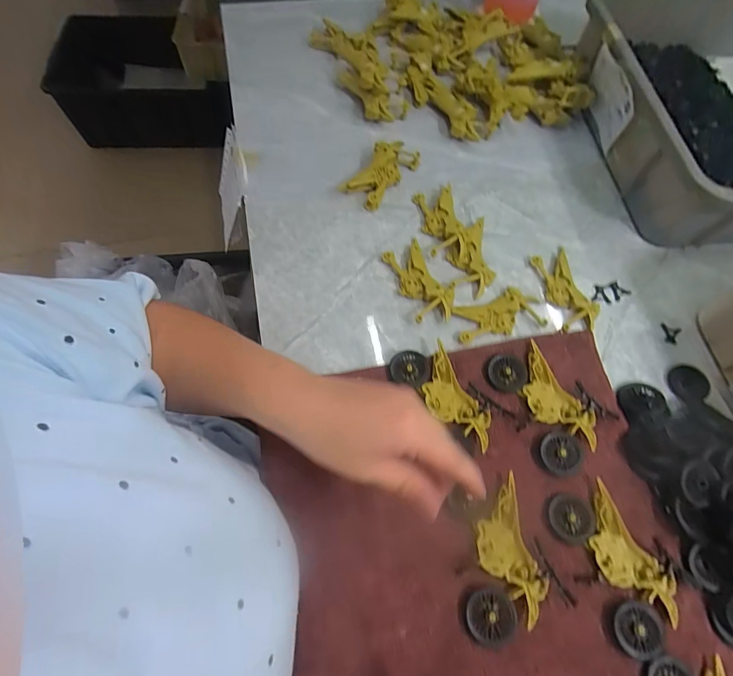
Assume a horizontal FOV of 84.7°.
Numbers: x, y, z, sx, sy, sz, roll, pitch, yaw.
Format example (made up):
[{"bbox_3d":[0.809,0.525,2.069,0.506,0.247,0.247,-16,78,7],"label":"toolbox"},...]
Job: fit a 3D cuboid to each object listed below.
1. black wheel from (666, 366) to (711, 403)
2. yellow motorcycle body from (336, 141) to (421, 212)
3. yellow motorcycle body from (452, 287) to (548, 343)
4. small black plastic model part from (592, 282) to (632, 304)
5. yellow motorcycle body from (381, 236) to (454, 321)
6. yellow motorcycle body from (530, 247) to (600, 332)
[{"bbox_3d":[0.321,0.045,0.400,0.043,0.006,0.035,-15,68,-8],"label":"black wheel"},{"bbox_3d":[0.017,-0.198,0.479,0.050,0.023,0.097,35,70,13],"label":"yellow motorcycle body"},{"bbox_3d":[0.136,-0.025,0.416,0.092,0.008,0.045,-11,67,-6],"label":"yellow motorcycle body"},{"bbox_3d":[0.261,-0.049,0.433,0.046,0.004,0.022,-15,68,-8],"label":"small black plastic model part"},{"bbox_3d":[0.057,-0.061,0.426,0.049,0.016,0.095,-20,68,-10],"label":"yellow motorcycle body"},{"bbox_3d":[0.213,-0.051,0.436,0.050,0.011,0.091,-20,68,-10],"label":"yellow motorcycle body"}]

